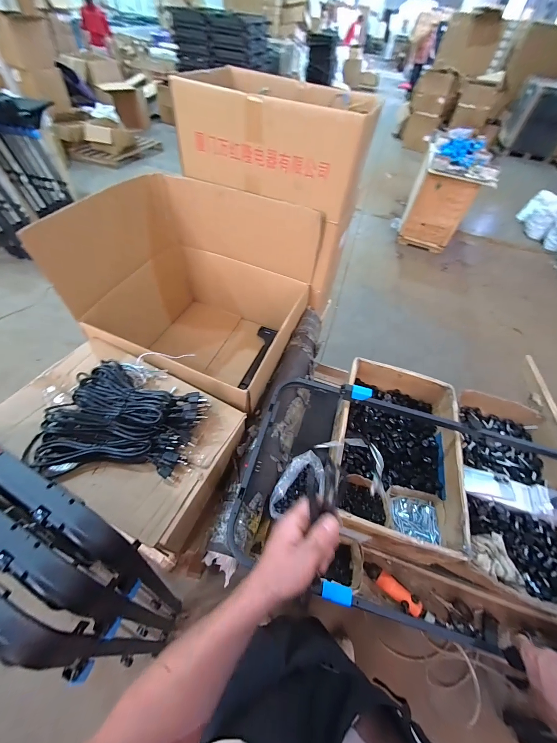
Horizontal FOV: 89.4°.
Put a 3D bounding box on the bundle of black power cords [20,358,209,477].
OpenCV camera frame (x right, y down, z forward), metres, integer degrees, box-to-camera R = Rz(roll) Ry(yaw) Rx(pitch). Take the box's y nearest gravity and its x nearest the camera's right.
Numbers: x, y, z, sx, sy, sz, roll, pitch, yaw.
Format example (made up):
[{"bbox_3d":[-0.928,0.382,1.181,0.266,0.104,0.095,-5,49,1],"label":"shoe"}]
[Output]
[{"bbox_3d":[-0.368,0.122,0.677,0.344,0.060,0.286,14,53,4],"label":"bundle of black power cords"}]

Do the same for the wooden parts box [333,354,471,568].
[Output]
[{"bbox_3d":[0.349,0.237,0.864,0.358,0.140,0.526,17,53,7],"label":"wooden parts box"}]

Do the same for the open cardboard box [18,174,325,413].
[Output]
[{"bbox_3d":[-0.246,-0.247,0.965,0.598,0.529,0.613,20,54,9],"label":"open cardboard box"}]

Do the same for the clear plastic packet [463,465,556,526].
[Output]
[{"bbox_3d":[0.693,0.356,0.837,0.278,0.061,0.098,19,54,8],"label":"clear plastic packet"}]

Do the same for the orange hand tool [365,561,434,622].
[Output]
[{"bbox_3d":[0.311,0.580,0.743,0.181,0.031,0.044,29,55,33],"label":"orange hand tool"}]

